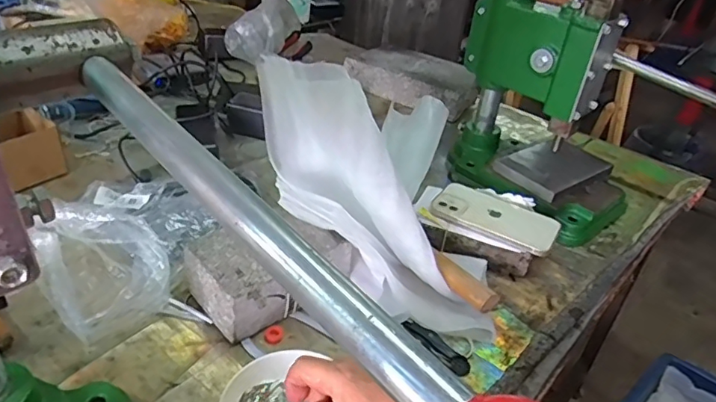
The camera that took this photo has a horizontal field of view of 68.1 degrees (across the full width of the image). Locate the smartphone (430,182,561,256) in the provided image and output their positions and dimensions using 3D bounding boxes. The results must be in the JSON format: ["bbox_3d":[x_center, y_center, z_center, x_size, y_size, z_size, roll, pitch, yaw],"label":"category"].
[{"bbox_3d":[0.167,0.017,0.646,0.144,0.011,0.080,19,36,19],"label":"smartphone"}]

